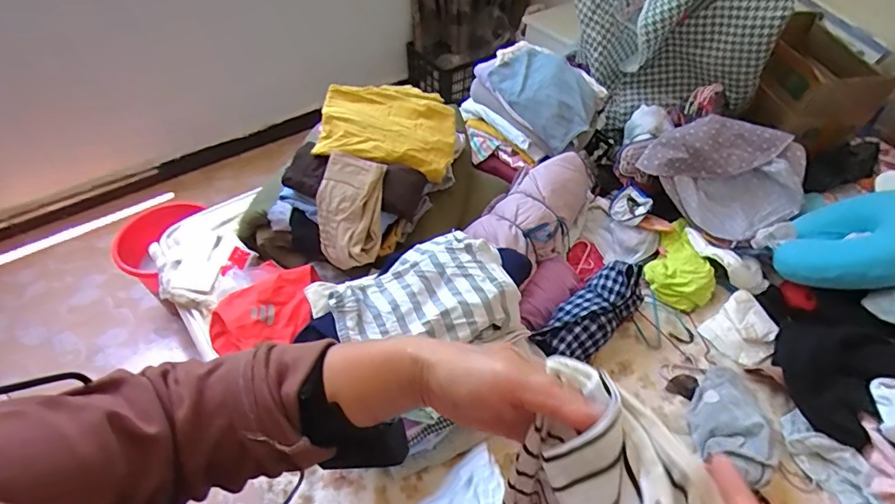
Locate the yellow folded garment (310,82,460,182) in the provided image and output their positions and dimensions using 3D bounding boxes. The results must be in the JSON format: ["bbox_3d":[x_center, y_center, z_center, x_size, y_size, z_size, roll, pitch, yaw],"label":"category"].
[{"bbox_3d":[-0.123,-0.274,1.039,0.278,0.094,0.235,3,49,1],"label":"yellow folded garment"}]

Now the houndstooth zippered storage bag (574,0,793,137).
[{"bbox_3d":[0.583,-0.602,1.305,0.478,0.437,0.302,10,49,7],"label":"houndstooth zippered storage bag"}]

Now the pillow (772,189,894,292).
[{"bbox_3d":[0.866,-0.023,0.999,0.277,0.263,0.078,-44,106,-21],"label":"pillow"}]

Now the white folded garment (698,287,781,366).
[{"bbox_3d":[0.634,0.164,1.023,0.150,0.024,0.126,-37,65,-12],"label":"white folded garment"}]

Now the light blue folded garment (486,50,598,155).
[{"bbox_3d":[0.253,-0.416,1.278,0.176,0.122,0.281,-34,58,-27],"label":"light blue folded garment"}]

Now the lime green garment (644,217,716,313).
[{"bbox_3d":[0.551,0.031,1.116,0.147,0.059,0.217,27,53,21],"label":"lime green garment"}]

